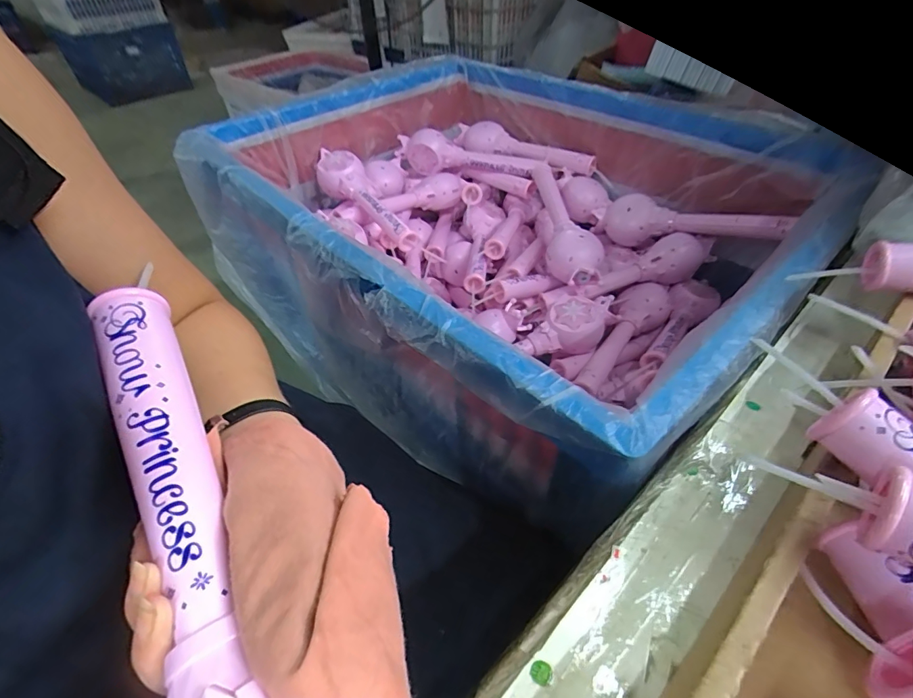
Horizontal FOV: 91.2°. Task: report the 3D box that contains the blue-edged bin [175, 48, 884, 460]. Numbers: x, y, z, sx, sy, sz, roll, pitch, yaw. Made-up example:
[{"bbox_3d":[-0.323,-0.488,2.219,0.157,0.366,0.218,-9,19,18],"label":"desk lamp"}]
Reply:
[{"bbox_3d":[0.063,-0.208,0.719,0.669,0.276,0.803,-35,54,-28],"label":"blue-edged bin"}]

